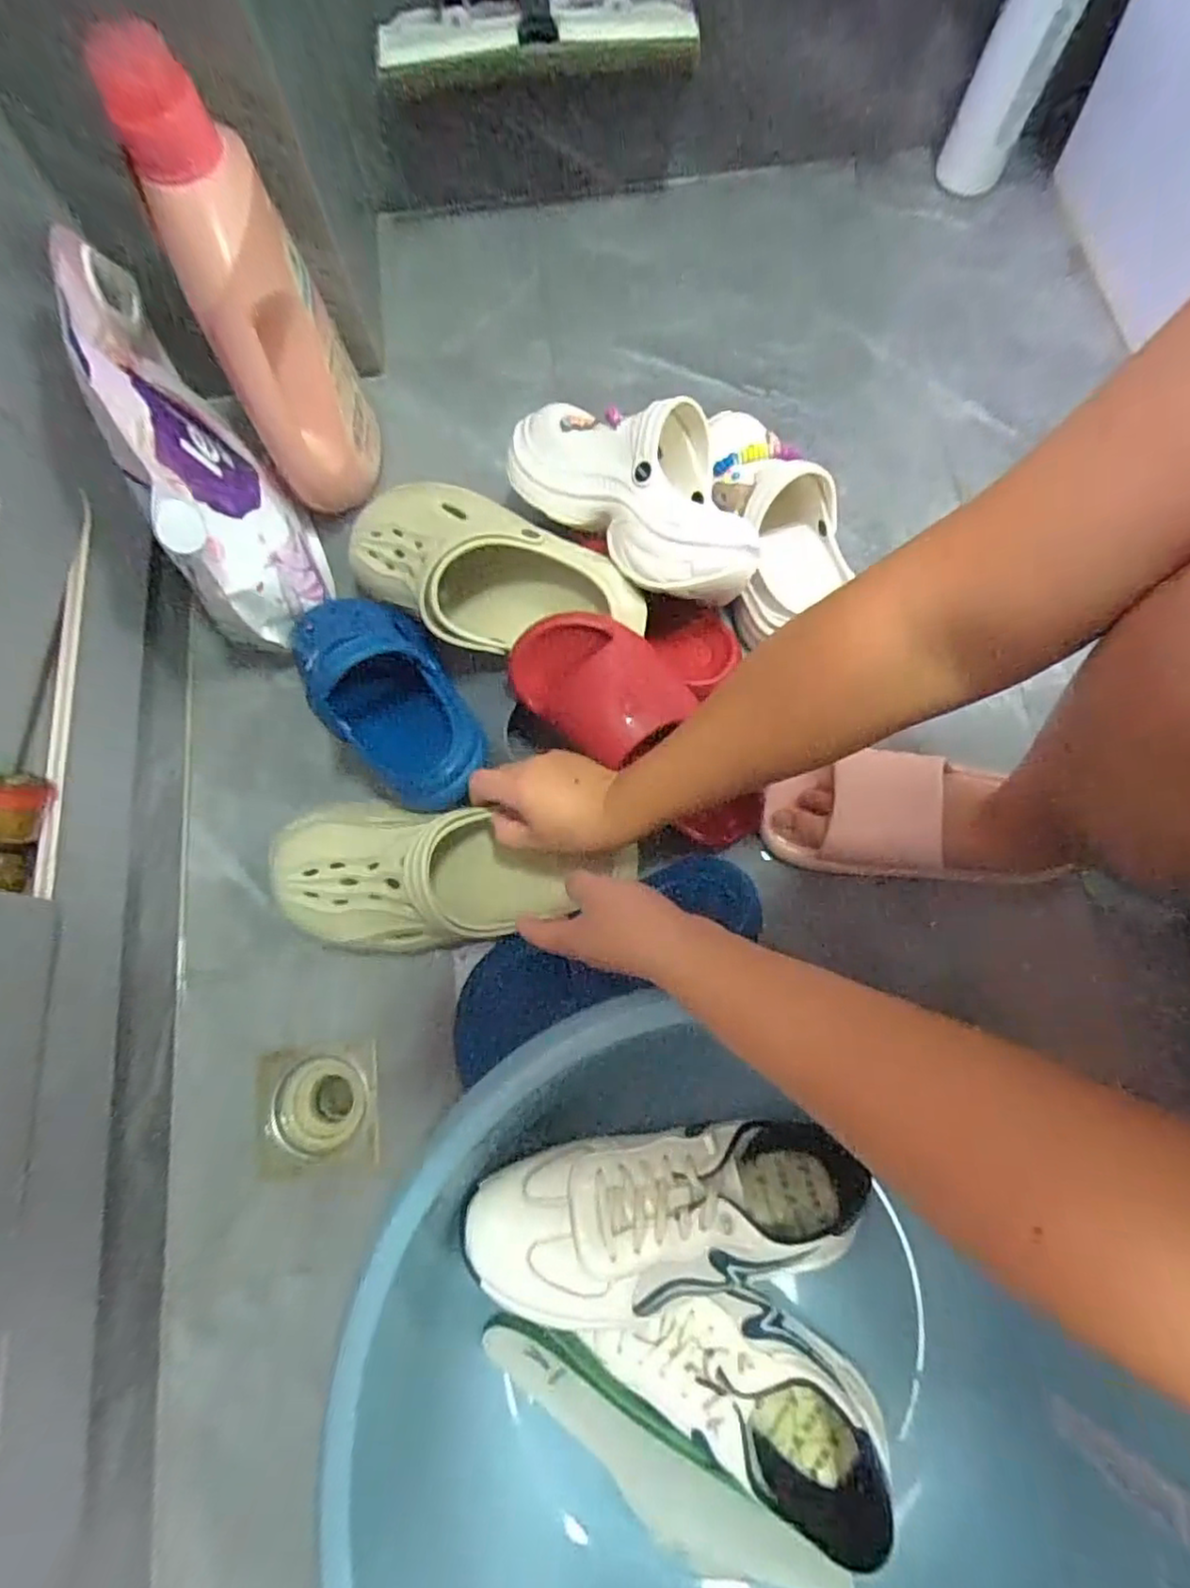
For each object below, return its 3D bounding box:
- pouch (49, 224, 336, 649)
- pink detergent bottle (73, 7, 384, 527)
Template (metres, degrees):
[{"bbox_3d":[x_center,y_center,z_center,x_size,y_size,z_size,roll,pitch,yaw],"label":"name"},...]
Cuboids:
[{"bbox_3d":[-0.315,-0.280,0.559,0.079,0.224,0.278,-22,75,-6],"label":"pouch"},{"bbox_3d":[-0.263,-0.387,0.545,0.106,0.287,0.114,-22,75,-6],"label":"pink detergent bottle"}]

